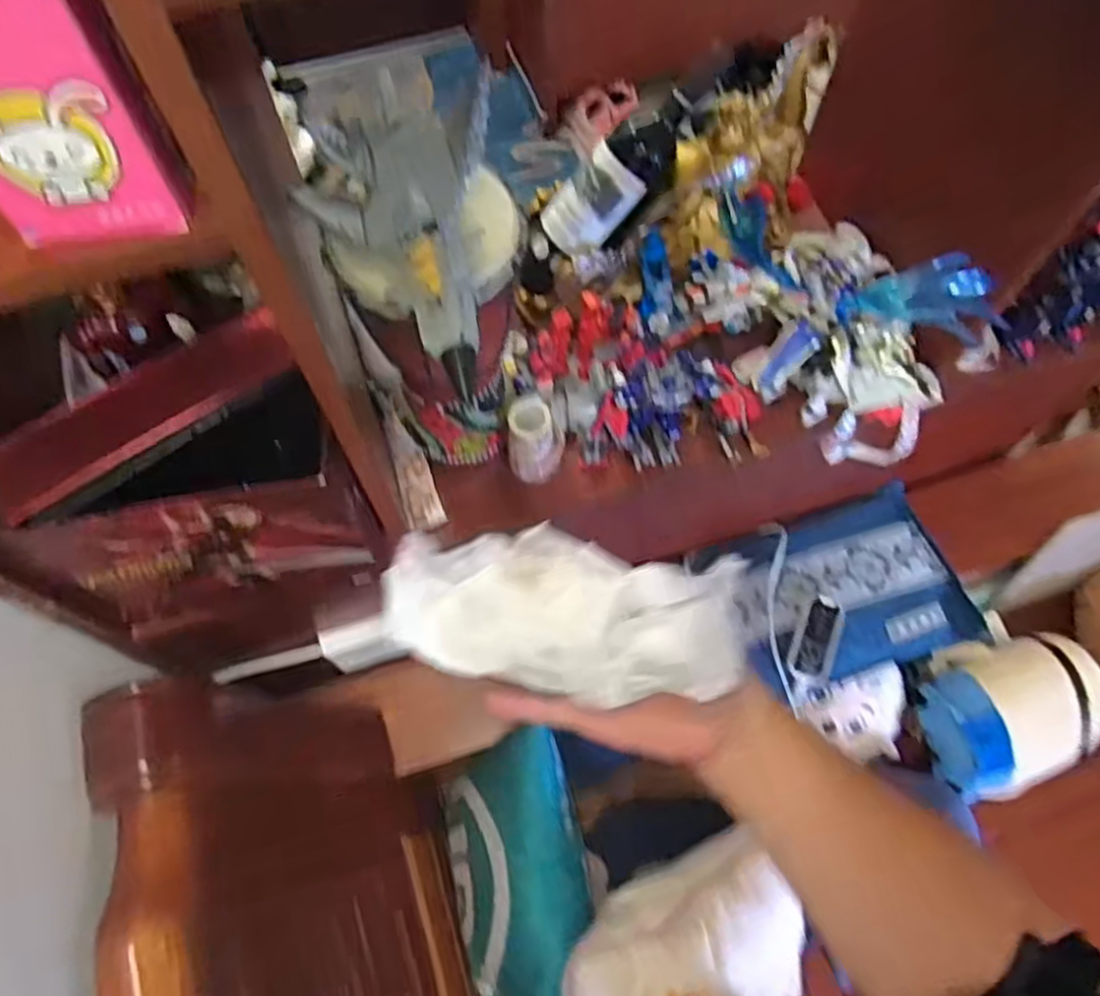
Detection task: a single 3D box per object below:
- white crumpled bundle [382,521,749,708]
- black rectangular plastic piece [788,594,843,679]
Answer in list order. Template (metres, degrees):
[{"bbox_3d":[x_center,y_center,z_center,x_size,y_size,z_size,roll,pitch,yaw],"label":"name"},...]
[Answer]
[{"bbox_3d":[-0.004,0.056,0.393,0.196,0.058,0.074,4,64,26],"label":"white crumpled bundle"},{"bbox_3d":[0.359,0.185,1.028,0.045,0.013,0.121,14,64,34],"label":"black rectangular plastic piece"}]

